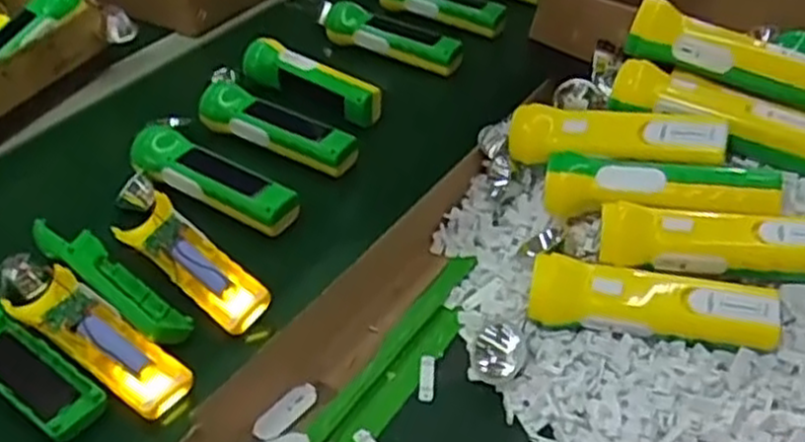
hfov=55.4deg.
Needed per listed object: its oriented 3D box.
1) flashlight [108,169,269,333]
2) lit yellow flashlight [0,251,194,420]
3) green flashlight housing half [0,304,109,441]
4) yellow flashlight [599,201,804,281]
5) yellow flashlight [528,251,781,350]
[{"bbox_3d":[-0.187,0.022,0.632,0.051,0.034,0.203,-30,45,-30],"label":"flashlight"},{"bbox_3d":[-0.236,0.079,0.567,0.195,0.031,0.047,24,45,30],"label":"lit yellow flashlight"},{"bbox_3d":[-0.273,0.099,0.543,0.155,0.026,0.046,22,44,29],"label":"green flashlight housing half"},{"bbox_3d":[0.221,0.013,0.531,0.158,0.036,0.039,7,39,13],"label":"yellow flashlight"},{"bbox_3d":[0.169,0.059,0.526,0.158,0.039,0.042,8,39,14],"label":"yellow flashlight"}]

